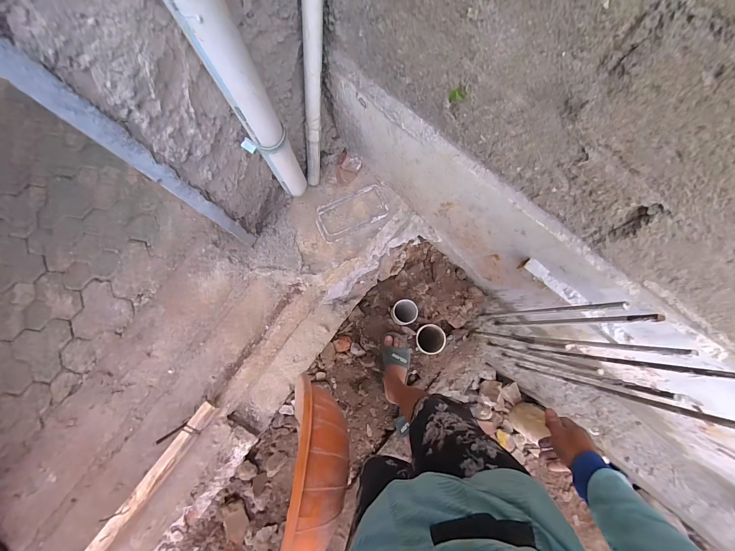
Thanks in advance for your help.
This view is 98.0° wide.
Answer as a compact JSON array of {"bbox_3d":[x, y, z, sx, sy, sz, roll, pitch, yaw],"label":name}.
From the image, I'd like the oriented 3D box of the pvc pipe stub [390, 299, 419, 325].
[{"bbox_3d":[0.140,0.143,1.231,0.091,0.121,0.090,0,81,2],"label":"pvc pipe stub"}]

